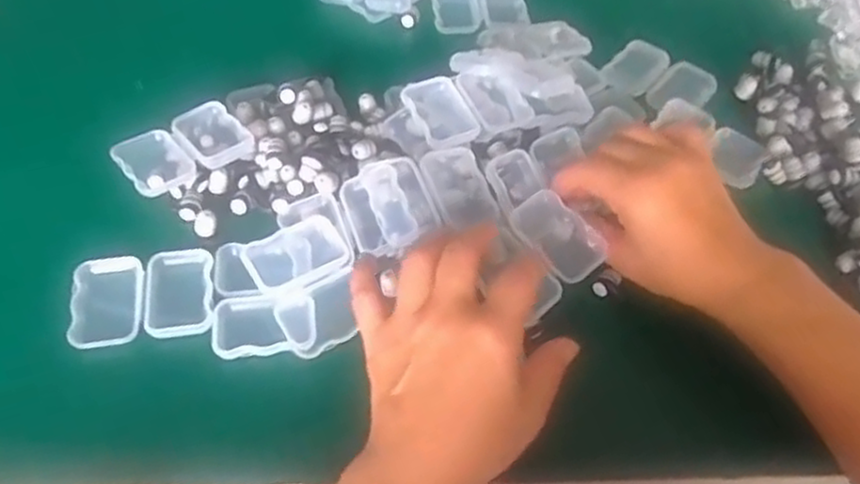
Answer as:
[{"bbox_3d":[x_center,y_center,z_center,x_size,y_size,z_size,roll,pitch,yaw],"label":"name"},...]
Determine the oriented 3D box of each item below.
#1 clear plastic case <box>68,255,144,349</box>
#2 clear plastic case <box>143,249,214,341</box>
[{"bbox_3d":[-0.184,0.033,0.423,0.037,0.012,0.054,-4,53,-7],"label":"clear plastic case"},{"bbox_3d":[-0.144,0.028,0.425,0.037,0.006,0.056,-4,53,-7],"label":"clear plastic case"}]

